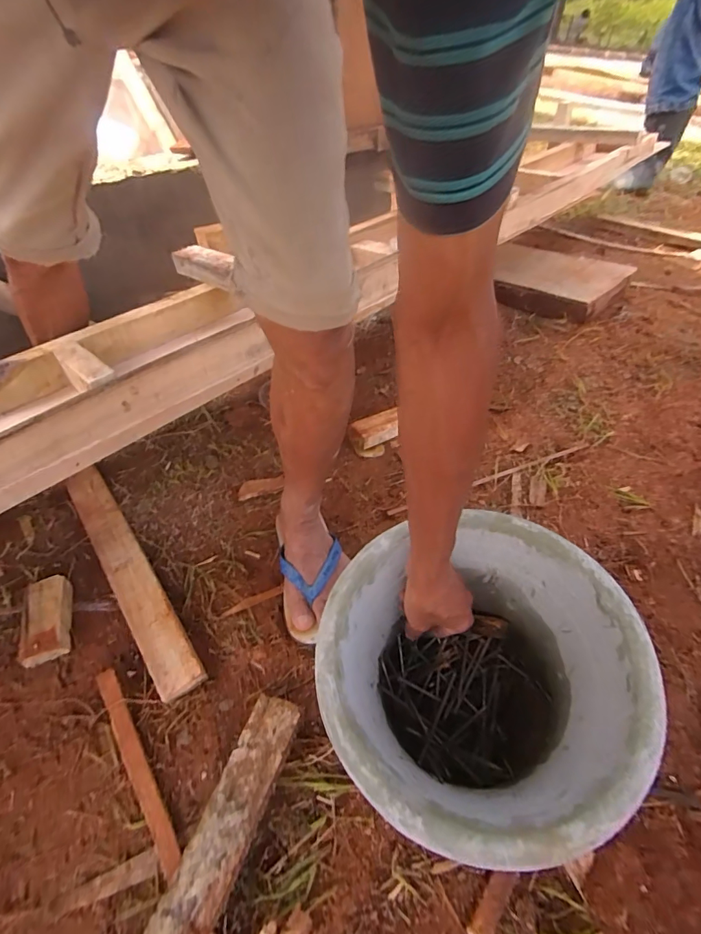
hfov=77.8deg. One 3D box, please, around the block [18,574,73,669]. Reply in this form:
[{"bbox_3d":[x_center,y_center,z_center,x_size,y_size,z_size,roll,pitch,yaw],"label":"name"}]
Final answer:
[{"bbox_3d":[-0.454,0.223,0.644,0.059,0.043,0.126,-16,50,-15],"label":"block"}]

